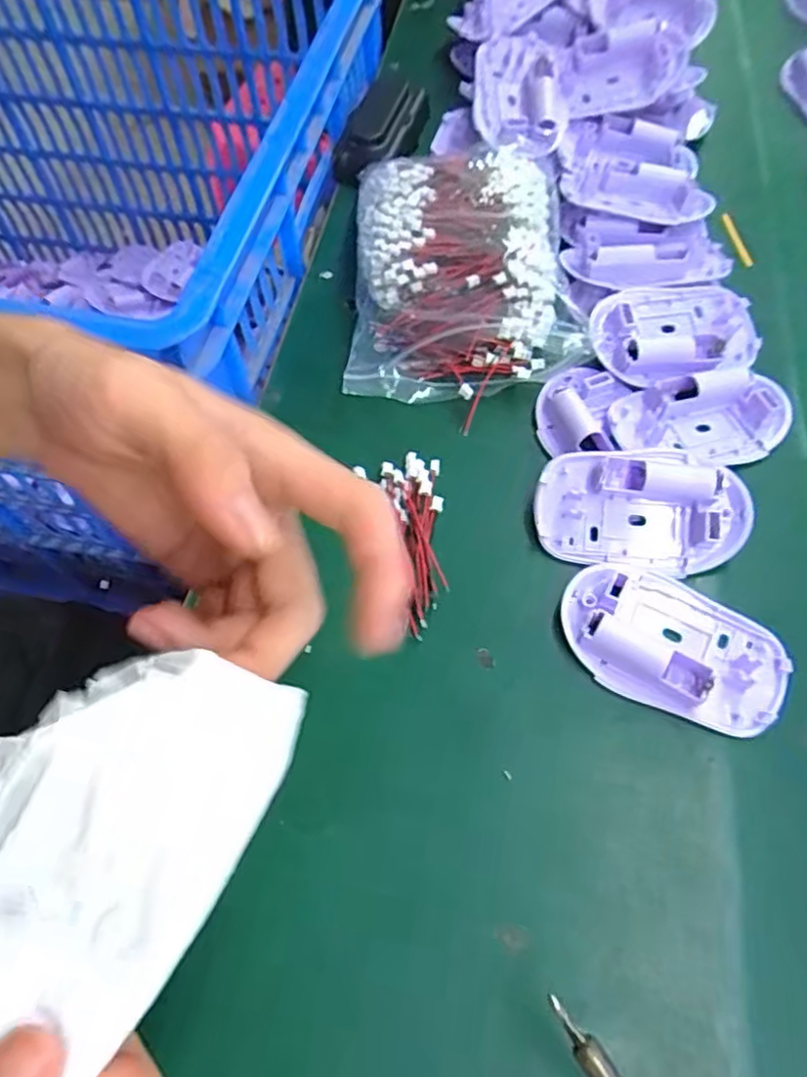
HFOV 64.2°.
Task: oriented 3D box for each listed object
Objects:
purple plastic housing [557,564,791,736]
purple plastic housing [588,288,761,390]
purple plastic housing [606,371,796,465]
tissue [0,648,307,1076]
[{"bbox_3d":[0.118,0.045,0.282,0.095,0.013,0.059,30,67,19],"label":"purple plastic housing"},{"bbox_3d":[0.148,-0.116,0.350,0.094,0.021,0.055,-8,61,-1],"label":"purple plastic housing"},{"bbox_3d":[0.157,-0.062,0.337,0.092,0.017,0.046,-7,61,0],"label":"purple plastic housing"},{"bbox_3d":[-0.092,0.090,0.158,0.154,0.020,0.069,-44,66,-5],"label":"tissue"}]

